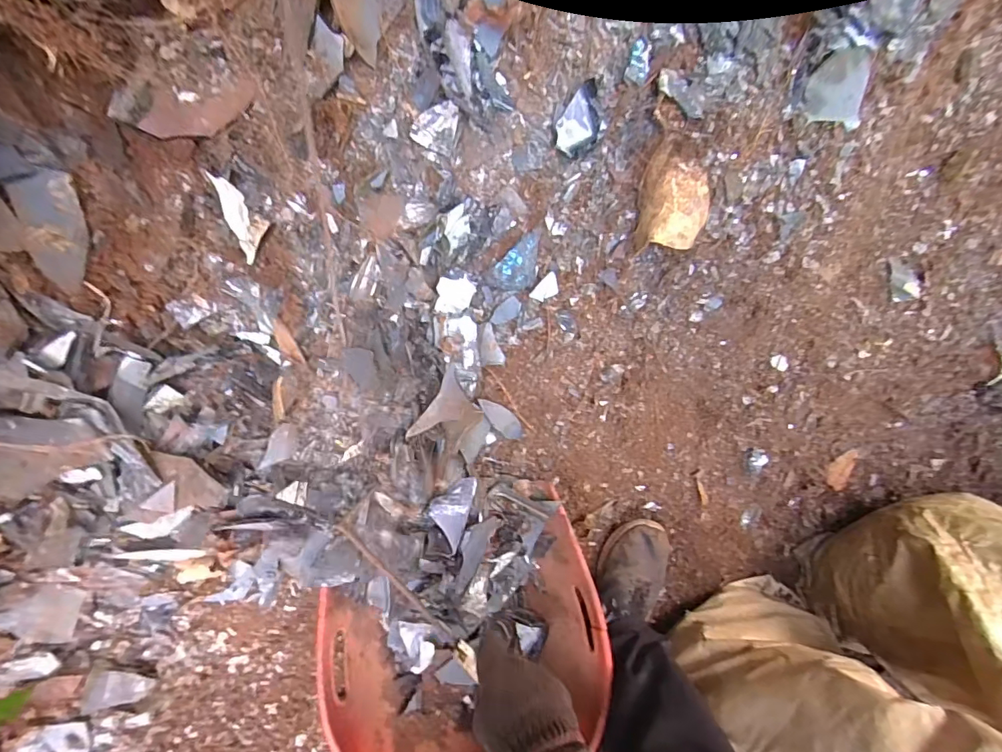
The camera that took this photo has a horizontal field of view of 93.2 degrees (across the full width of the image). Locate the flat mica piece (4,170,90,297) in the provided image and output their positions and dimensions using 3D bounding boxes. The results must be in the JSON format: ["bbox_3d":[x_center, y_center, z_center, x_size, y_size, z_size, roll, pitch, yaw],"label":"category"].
[{"bbox_3d":[-0.484,-0.158,0.514,0.056,0.011,0.134,-16,83,-29],"label":"flat mica piece"}]

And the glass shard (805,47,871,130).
[{"bbox_3d":[0.410,-0.348,0.581,0.072,0.008,0.087,-9,124,8],"label":"glass shard"}]

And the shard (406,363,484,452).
[{"bbox_3d":[-0.067,0.052,0.651,0.072,0.035,0.105,32,87,-4],"label":"shard"}]

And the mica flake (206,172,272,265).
[{"bbox_3d":[-0.305,-0.189,0.563,0.040,0.008,0.098,-33,121,-30],"label":"mica flake"}]

